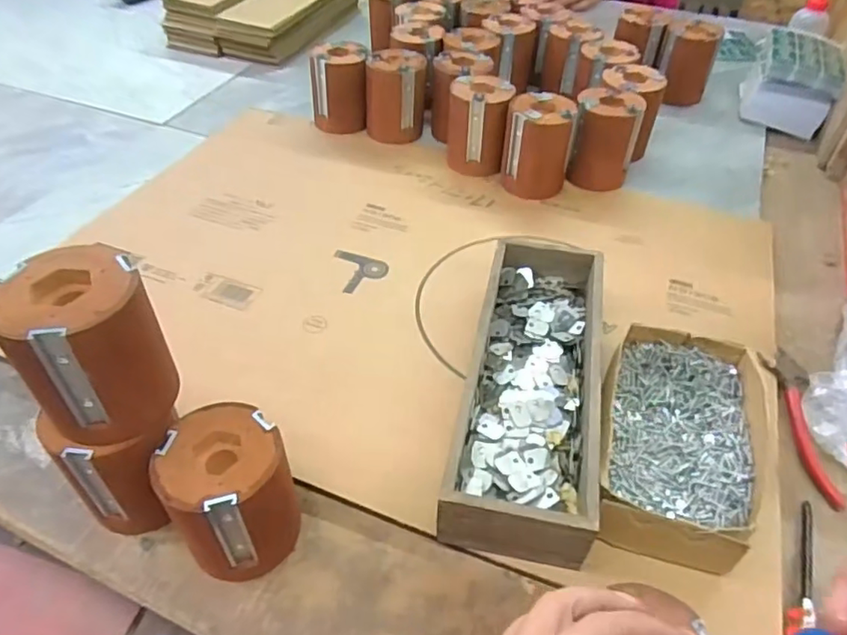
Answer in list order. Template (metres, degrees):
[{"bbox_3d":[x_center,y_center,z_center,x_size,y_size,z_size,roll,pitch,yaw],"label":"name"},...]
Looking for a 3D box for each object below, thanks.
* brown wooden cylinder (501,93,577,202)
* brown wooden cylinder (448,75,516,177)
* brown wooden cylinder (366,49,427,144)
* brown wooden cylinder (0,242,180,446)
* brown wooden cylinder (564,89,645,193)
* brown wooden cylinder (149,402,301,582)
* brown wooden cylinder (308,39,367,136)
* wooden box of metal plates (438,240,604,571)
[{"bbox_3d":[0.137,-0.204,0.701,0.078,0.100,0.074,13,48,10],"label":"brown wooden cylinder"},{"bbox_3d":[0.071,-0.241,0.741,0.073,0.101,0.082,11,47,8],"label":"brown wooden cylinder"},{"bbox_3d":[-0.036,-0.297,0.787,0.077,0.100,0.071,2,47,0],"label":"brown wooden cylinder"},{"bbox_3d":[-0.201,0.019,0.362,0.077,0.101,0.075,-25,51,-23],"label":"brown wooden cylinder"},{"bbox_3d":[0.220,-0.219,0.717,0.072,0.099,0.076,9,47,6],"label":"brown wooden cylinder"},{"bbox_3d":[-0.128,0.120,0.401,0.075,0.099,0.081,1,47,-1],"label":"brown wooden cylinder"},{"bbox_3d":[-0.116,-0.318,0.814,0.076,0.100,0.081,-2,47,-4],"label":"brown wooden cylinder"},{"bbox_3d":[0.089,0.050,0.483,0.098,0.068,0.291,11,47,8],"label":"wooden box of metal plates"}]

